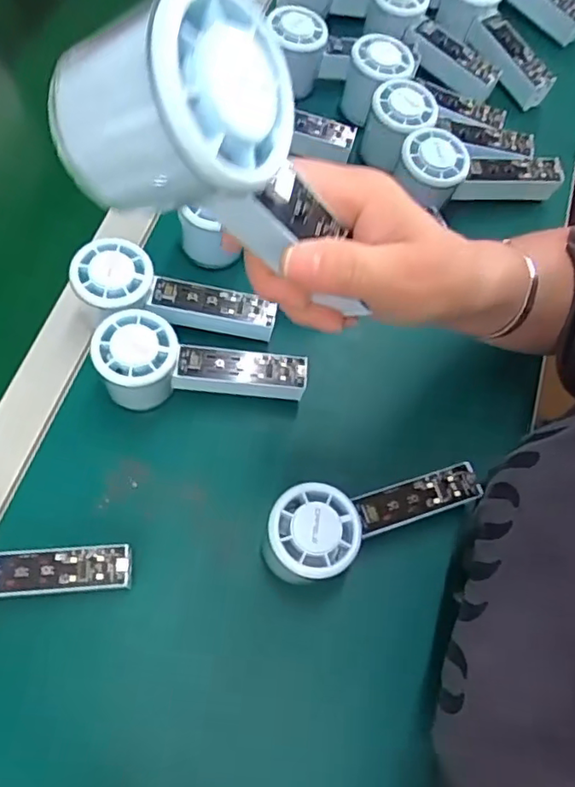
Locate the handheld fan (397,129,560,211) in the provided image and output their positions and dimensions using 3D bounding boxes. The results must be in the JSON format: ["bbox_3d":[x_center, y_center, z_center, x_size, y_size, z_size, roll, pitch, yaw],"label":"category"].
[{"bbox_3d":[0.163,-0.189,0.515,0.158,0.055,0.056,0,66,-21],"label":"handheld fan"}]

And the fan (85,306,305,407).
[{"bbox_3d":[-0.061,-0.019,0.422,0.149,0.058,0.063,2,67,-2],"label":"fan"}]

